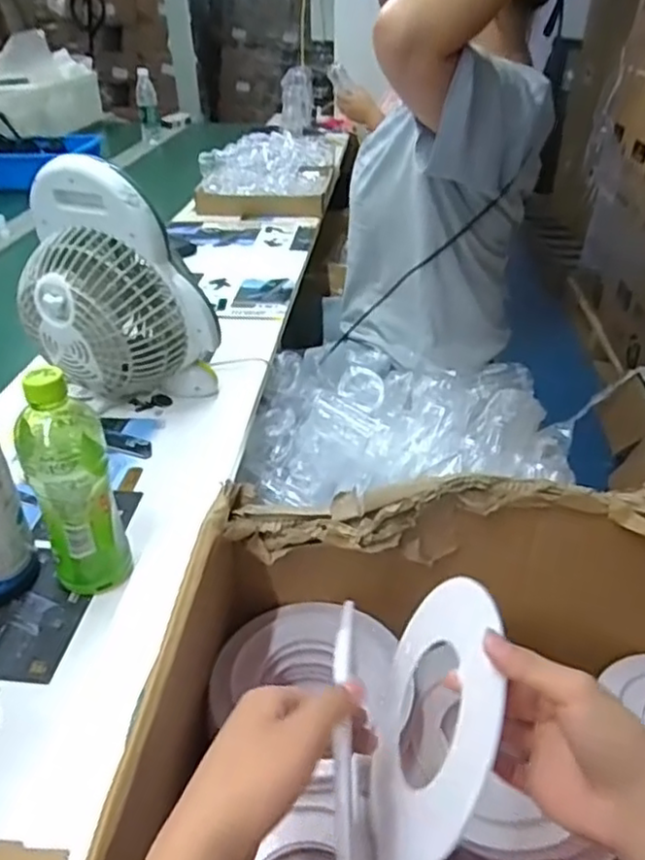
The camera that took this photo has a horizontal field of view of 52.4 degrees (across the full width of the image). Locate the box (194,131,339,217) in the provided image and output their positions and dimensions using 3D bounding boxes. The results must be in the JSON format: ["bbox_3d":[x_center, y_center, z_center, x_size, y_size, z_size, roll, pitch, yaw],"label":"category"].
[{"bbox_3d":[-0.123,-0.678,1.708,0.315,0.123,0.497,2,34,4],"label":"box"}]

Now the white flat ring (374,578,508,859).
[{"bbox_3d":[0.077,0.203,0.470,0.007,0.179,0.189,20,68,-9],"label":"white flat ring"}]

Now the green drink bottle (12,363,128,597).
[{"bbox_3d":[-0.208,0.048,0.549,0.064,0.208,0.062,-15,36,-20],"label":"green drink bottle"}]

